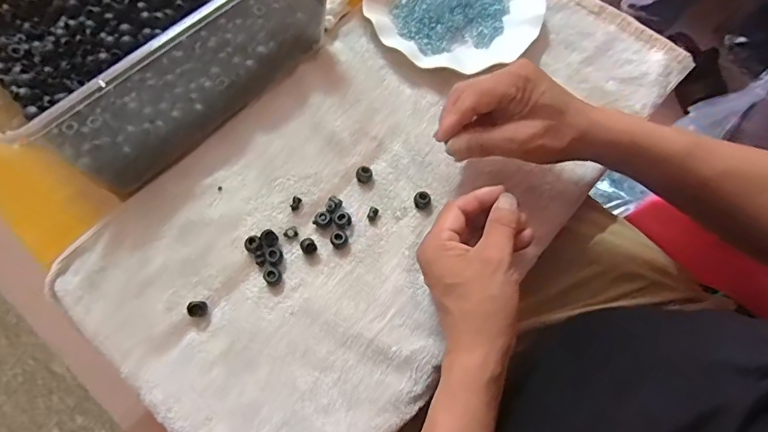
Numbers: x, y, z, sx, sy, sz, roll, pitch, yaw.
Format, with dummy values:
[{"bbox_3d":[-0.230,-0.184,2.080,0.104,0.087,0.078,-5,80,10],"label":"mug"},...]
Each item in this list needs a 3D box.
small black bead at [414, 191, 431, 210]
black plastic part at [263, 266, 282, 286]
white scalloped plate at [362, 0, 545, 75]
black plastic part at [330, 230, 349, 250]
[{"bbox_3d":[0.034,-0.014,0.418,0.015,0.010,0.014,0,66,-1],"label":"small black bead"},{"bbox_3d":[-0.093,0.050,0.390,0.014,0.012,0.015,0,66,-1],"label":"black plastic part"},{"bbox_3d":[0.077,-0.238,0.508,0.189,0.025,0.173,0,66,-1],"label":"white scalloped plate"},{"bbox_3d":[-0.039,0.020,0.404,0.014,0.012,0.015,0,66,-1],"label":"black plastic part"}]

